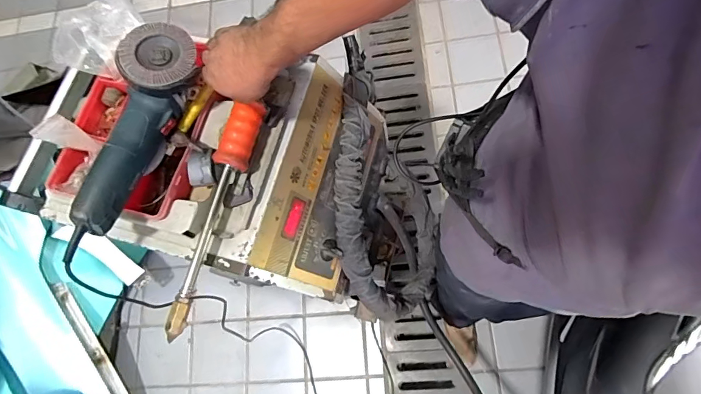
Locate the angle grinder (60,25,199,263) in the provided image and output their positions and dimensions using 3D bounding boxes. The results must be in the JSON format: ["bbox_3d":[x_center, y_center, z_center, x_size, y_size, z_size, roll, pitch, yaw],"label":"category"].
[{"bbox_3d":[-0.299,-0.080,0.560,0.094,0.076,0.327,19,85,8],"label":"angle grinder"}]

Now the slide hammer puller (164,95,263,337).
[{"bbox_3d":[-0.196,0.020,0.589,0.051,0.047,0.345,14,80,6],"label":"slide hammer puller"}]

